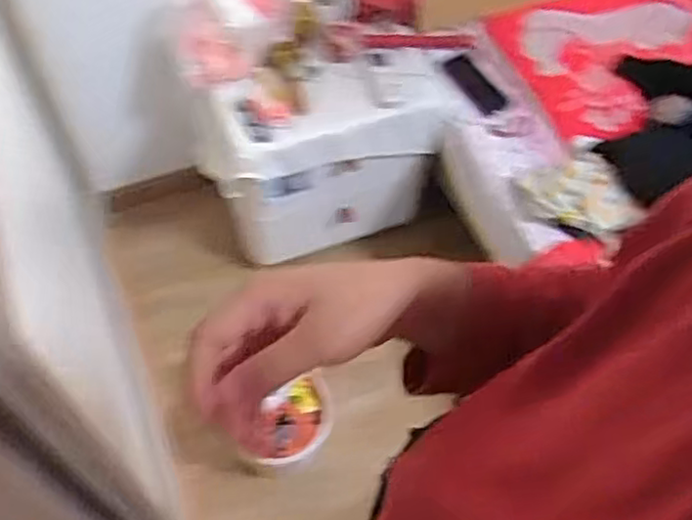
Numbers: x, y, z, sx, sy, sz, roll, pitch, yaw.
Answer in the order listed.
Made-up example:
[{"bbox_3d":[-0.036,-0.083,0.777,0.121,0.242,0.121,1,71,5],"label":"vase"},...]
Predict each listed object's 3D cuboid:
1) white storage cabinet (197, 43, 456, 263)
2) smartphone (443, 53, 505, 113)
[{"bbox_3d":[-0.033,-0.225,1.484,0.475,0.351,0.223,-13,60,-12],"label":"white storage cabinet"},{"bbox_3d":[0.257,-0.353,1.415,0.061,0.011,0.144,-37,78,-18],"label":"smartphone"}]

